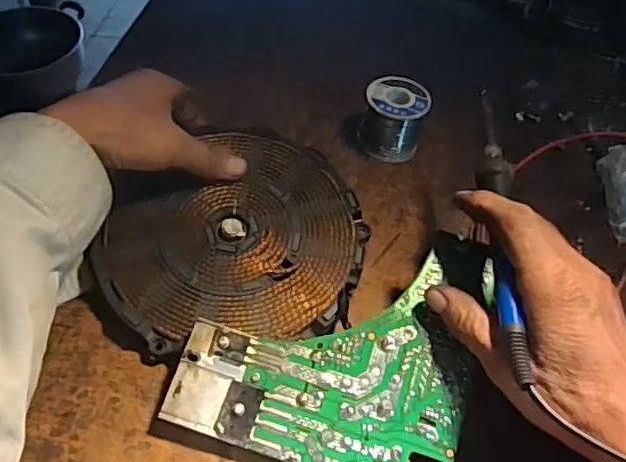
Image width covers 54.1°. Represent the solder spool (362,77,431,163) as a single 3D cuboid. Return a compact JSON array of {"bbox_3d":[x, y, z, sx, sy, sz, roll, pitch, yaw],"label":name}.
[{"bbox_3d":[0.068,-0.092,0.506,0.049,0.052,0.046,2,50,-2],"label":"solder spool"}]

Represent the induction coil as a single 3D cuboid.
[{"bbox_3d":[-0.055,0.002,0.427,0.176,0.029,0.159,-11,51,-12],"label":"induction coil"}]

